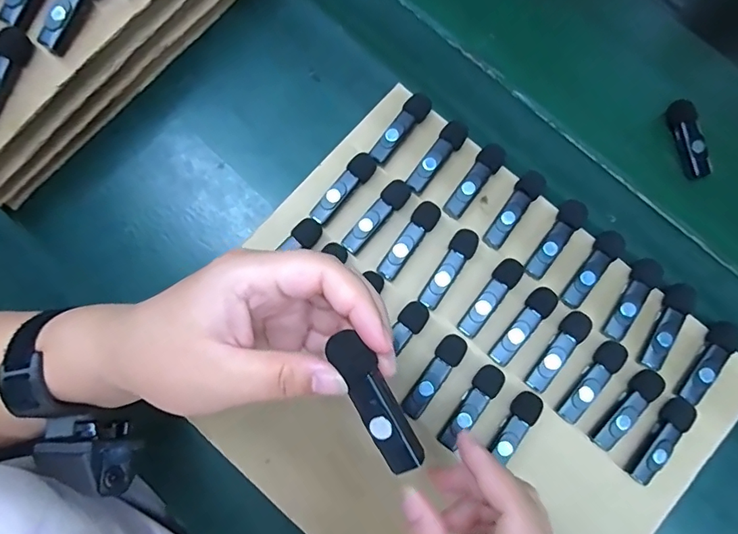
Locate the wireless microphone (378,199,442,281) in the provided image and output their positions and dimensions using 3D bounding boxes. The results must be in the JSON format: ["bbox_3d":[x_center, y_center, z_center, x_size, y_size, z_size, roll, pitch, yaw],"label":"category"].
[{"bbox_3d":[0.030,-0.019,0.350,0.018,0.013,0.065,34,79,6],"label":"wireless microphone"}]

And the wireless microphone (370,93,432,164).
[{"bbox_3d":[0.025,-0.107,0.367,0.017,0.016,0.064,39,79,7],"label":"wireless microphone"}]

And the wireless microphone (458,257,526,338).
[{"bbox_3d":[0.088,0.022,0.344,0.019,0.015,0.065,41,79,7],"label":"wireless microphone"}]

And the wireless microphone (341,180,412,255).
[{"bbox_3d":[0.006,-0.038,0.352,0.018,0.009,0.066,39,79,7],"label":"wireless microphone"}]

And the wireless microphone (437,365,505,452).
[{"bbox_3d":[0.071,0.096,0.325,0.018,0.011,0.063,41,80,7],"label":"wireless microphone"}]

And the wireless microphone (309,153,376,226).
[{"bbox_3d":[-0.020,-0.060,0.359,0.017,0.017,0.064,44,80,8],"label":"wireless microphone"}]

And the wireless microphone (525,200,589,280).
[{"bbox_3d":[0.138,-0.021,0.349,0.020,0.012,0.064,39,79,7],"label":"wireless microphone"}]

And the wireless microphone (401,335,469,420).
[{"bbox_3d":[0.046,0.077,0.335,0.020,0.012,0.064,40,79,7],"label":"wireless microphone"}]

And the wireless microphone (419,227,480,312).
[{"bbox_3d":[0.059,0.002,0.348,0.018,0.012,0.064,34,79,6],"label":"wireless microphone"}]

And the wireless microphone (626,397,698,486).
[{"bbox_3d":[0.202,0.120,0.327,0.017,0.016,0.065,39,79,7],"label":"wireless microphone"}]

